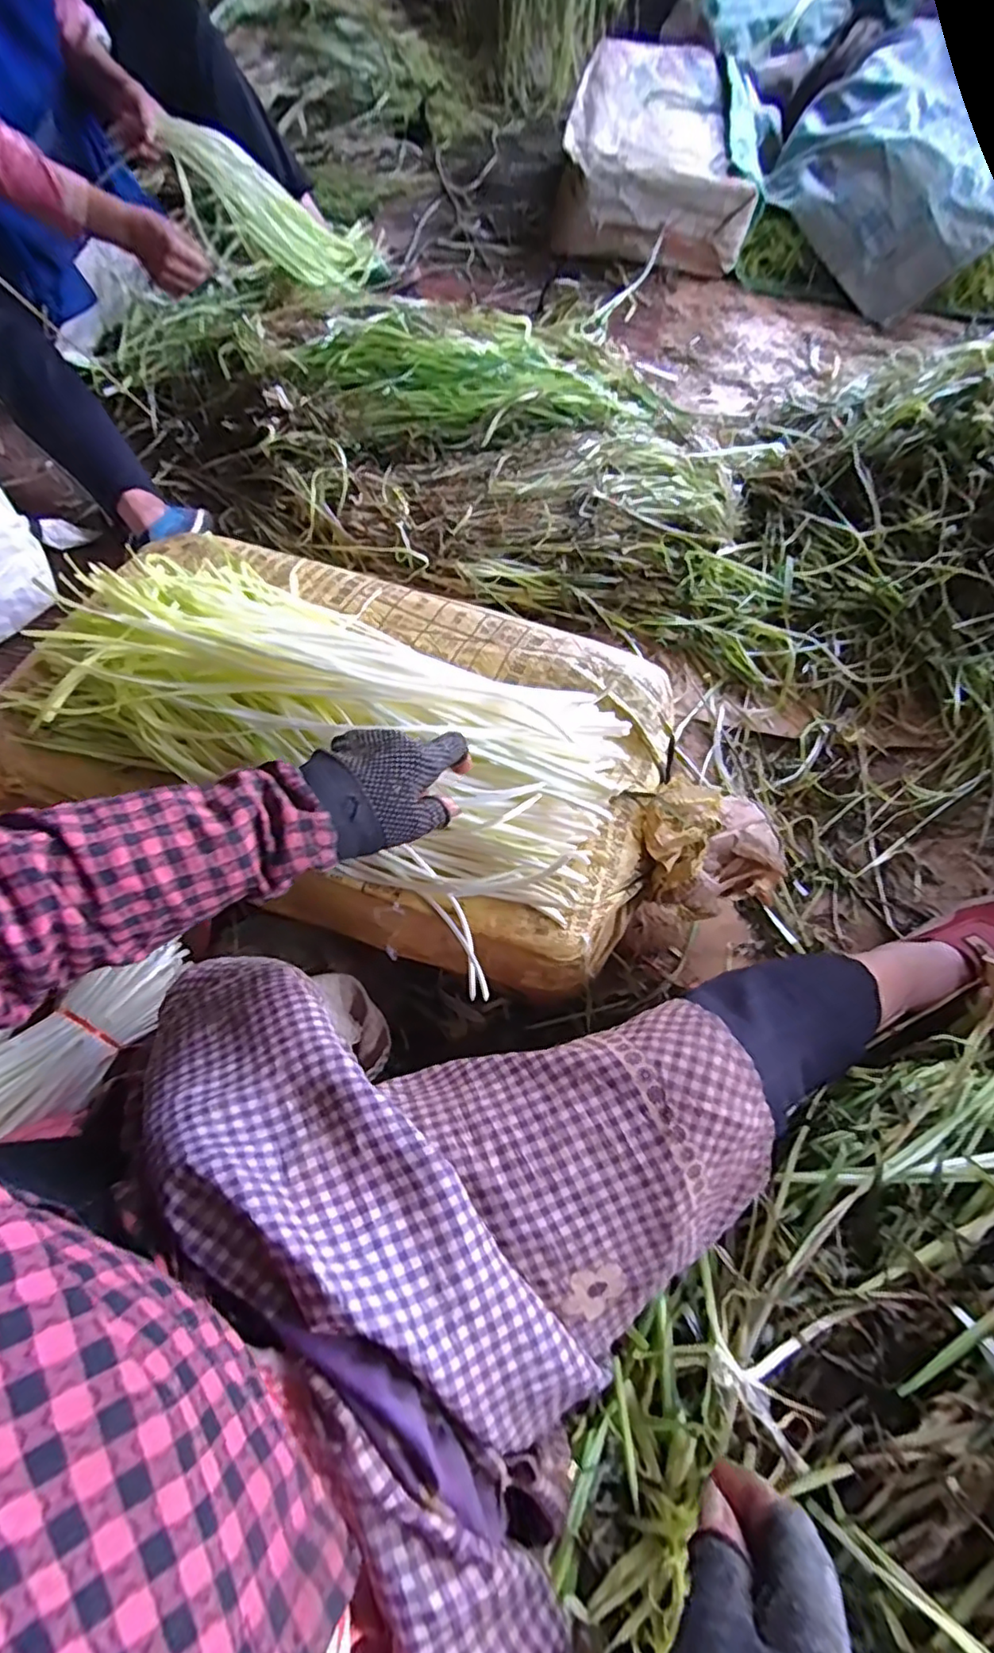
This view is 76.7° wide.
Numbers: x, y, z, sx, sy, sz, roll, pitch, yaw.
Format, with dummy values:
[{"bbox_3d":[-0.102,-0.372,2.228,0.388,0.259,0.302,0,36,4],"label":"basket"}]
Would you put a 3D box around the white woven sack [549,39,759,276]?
[{"bbox_3d":[0.303,-1.399,1.312,0.362,0.164,0.614,3,64,-1],"label":"white woven sack"}]

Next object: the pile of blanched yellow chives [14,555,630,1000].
[{"bbox_3d":[-0.164,-0.097,0.555,0.553,0.119,0.247,22,65,6],"label":"pile of blanched yellow chives"}]

